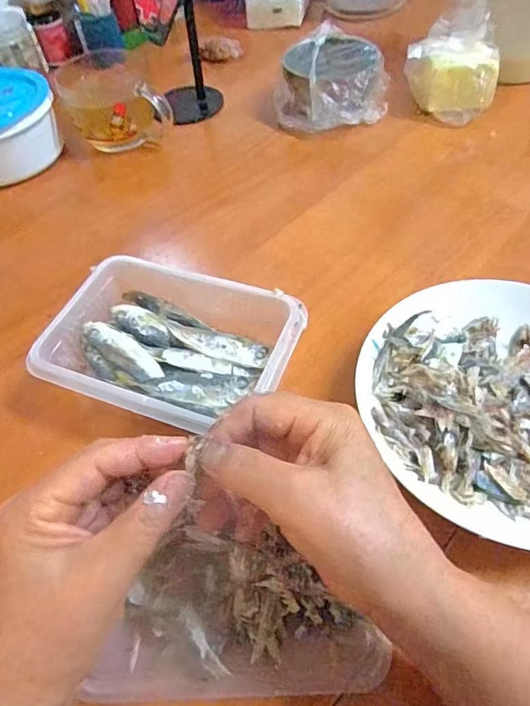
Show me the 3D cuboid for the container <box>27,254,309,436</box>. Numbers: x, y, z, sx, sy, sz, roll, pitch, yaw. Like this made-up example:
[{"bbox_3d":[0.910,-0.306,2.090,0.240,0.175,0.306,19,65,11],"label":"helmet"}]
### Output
[{"bbox_3d":[-0.068,-0.003,0.376,0.179,0.052,0.126,14,56,15],"label":"container"}]

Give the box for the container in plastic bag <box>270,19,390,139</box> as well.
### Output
[{"bbox_3d":[0.081,-0.329,0.595,0.125,0.065,0.128,-3,53,3],"label":"container in plastic bag"}]

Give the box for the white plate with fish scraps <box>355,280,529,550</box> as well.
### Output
[{"bbox_3d":[0.169,0.033,0.336,0.197,0.039,0.196,-3,53,3],"label":"white plate with fish scraps"}]

